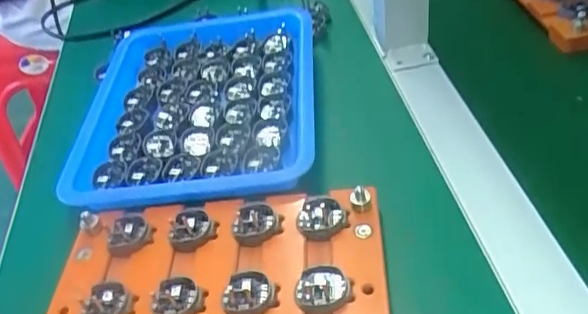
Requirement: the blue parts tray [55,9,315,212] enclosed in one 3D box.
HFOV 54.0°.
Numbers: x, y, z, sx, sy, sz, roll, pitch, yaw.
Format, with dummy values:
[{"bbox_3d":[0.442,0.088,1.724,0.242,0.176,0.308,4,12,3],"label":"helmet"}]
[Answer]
[{"bbox_3d":[-0.077,-0.053,0.457,0.180,0.025,0.235,-6,42,5],"label":"blue parts tray"}]

